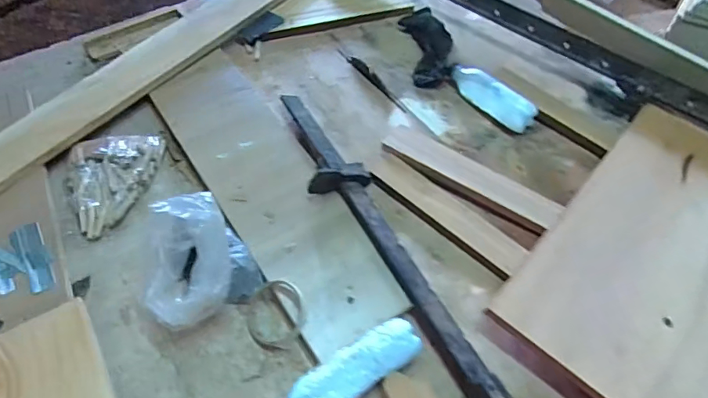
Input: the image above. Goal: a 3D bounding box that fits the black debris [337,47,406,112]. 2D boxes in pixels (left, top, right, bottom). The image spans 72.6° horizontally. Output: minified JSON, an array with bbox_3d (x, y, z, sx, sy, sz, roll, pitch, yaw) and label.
[{"bbox_3d":[0.031,-0.241,0.931,0.021,0.010,0.217,-27,60,-20],"label":"black debris"}]

